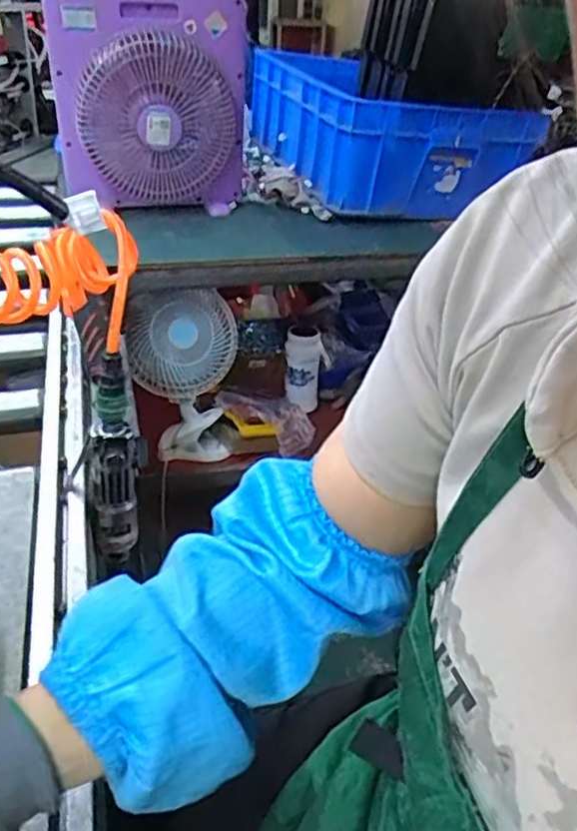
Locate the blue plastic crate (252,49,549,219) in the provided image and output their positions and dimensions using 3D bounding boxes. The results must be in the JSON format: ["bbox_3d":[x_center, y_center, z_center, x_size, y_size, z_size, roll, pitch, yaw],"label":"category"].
[{"bbox_3d":[0.184,-0.594,1.383,0.400,0.186,0.527,-9,36,-19],"label":"blue plastic crate"}]

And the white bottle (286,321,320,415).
[{"bbox_3d":[0.032,-0.098,1.418,0.076,0.186,0.087,-1,9,-8],"label":"white bottle"}]

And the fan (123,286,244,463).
[{"bbox_3d":[-0.193,-0.076,1.224,0.200,0.324,0.133,-2,34,-8],"label":"fan"}]

